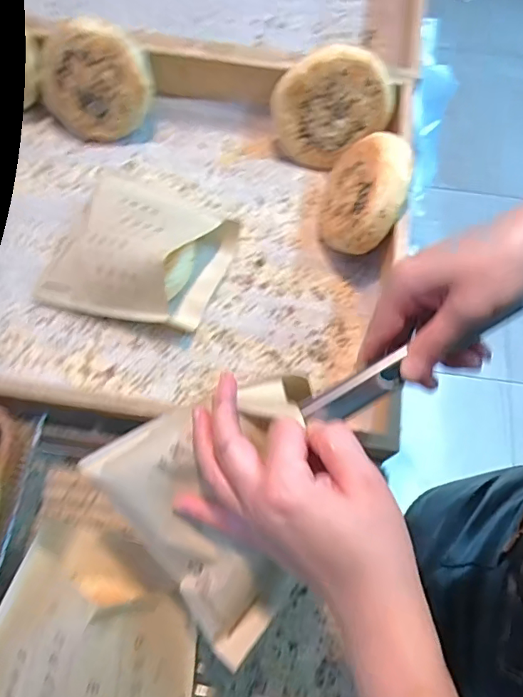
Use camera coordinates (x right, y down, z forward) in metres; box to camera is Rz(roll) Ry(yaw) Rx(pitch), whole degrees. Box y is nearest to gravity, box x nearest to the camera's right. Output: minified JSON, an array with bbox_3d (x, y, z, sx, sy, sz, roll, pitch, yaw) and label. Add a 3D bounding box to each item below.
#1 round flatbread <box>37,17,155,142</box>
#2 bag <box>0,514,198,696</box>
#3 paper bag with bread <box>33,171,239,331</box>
[{"bbox_3d":[-0.184,-0.291,0.570,0.121,0.113,0.025,-2,41,14],"label":"round flatbread"},{"bbox_3d":[-0.124,0.207,0.352,0.155,0.070,0.159,7,69,0],"label":"bag"},{"bbox_3d":[-0.122,-0.109,0.519,0.169,0.071,0.164,18,69,5],"label":"paper bag with bread"}]

